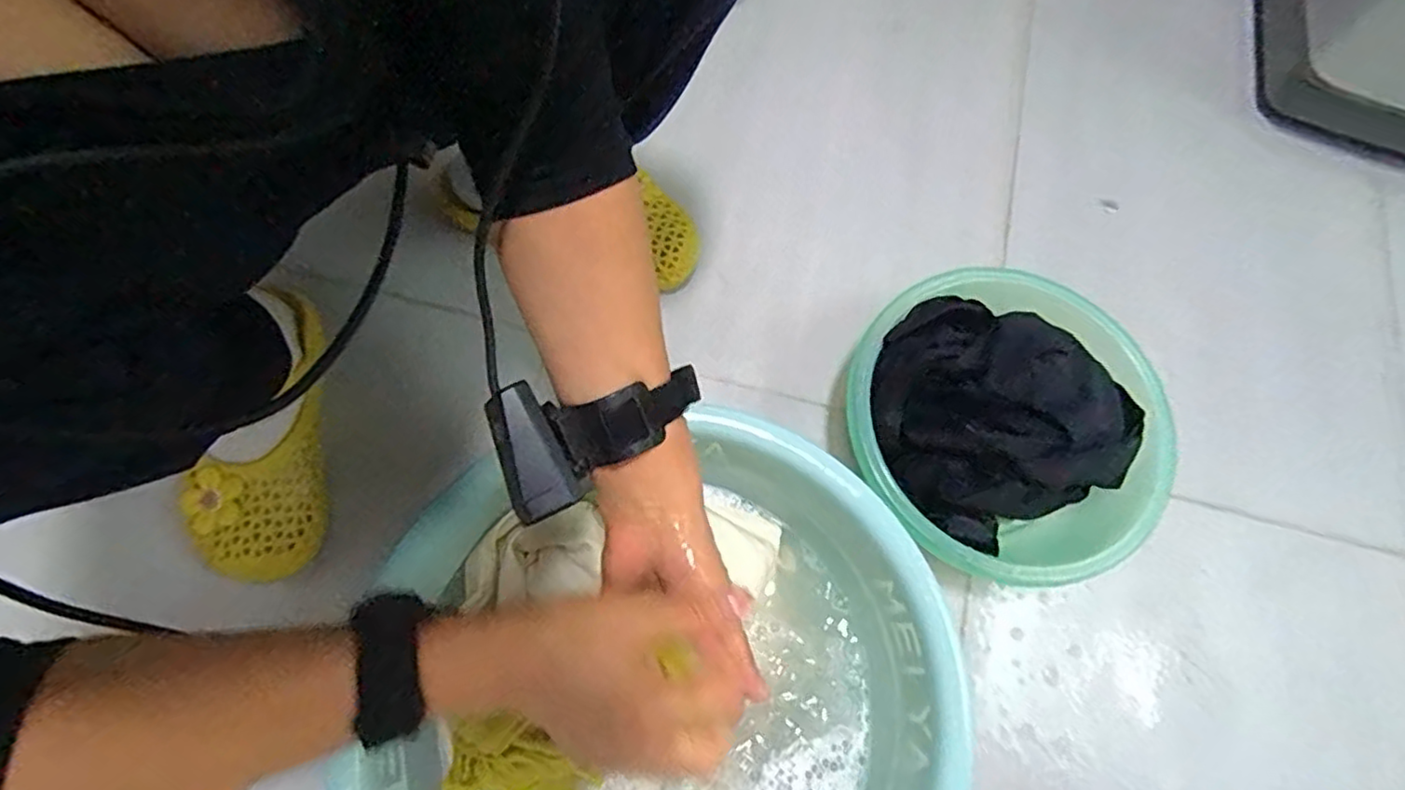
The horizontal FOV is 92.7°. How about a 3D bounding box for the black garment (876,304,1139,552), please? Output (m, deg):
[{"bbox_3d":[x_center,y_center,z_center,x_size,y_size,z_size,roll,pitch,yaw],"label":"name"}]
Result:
[{"bbox_3d":[0.236,0.017,0.550,0.186,0.126,0.178,1,71,-3],"label":"black garment"}]

